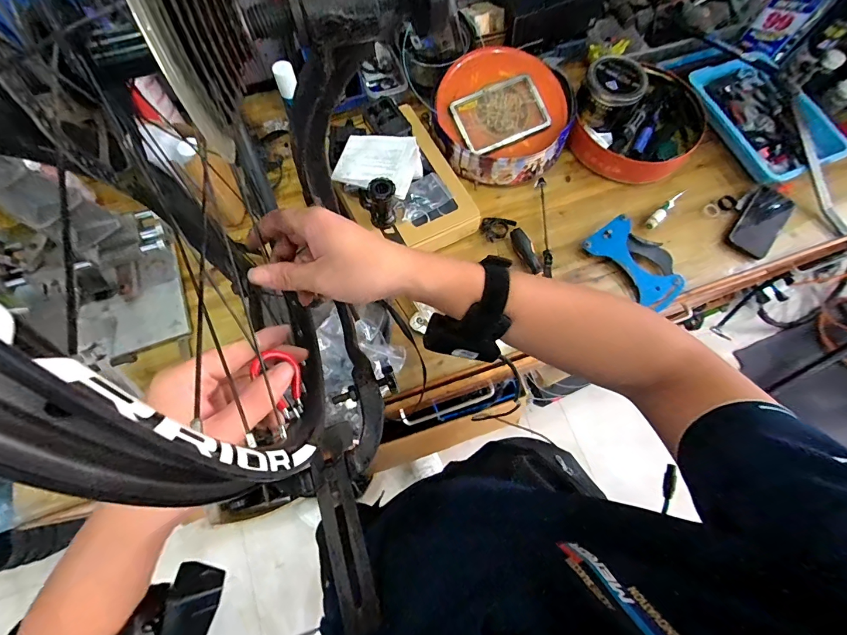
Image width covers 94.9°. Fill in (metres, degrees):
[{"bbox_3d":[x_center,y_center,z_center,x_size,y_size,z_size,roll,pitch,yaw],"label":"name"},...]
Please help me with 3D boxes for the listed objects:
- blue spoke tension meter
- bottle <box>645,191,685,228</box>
[{"bbox_3d":[0.432,-0.114,0.779,0.207,0.029,0.118,41,74,-2],"label":"blue spoke tension meter"},{"bbox_3d":[0.514,-0.232,0.822,0.124,0.019,0.022,-42,77,-14],"label":"bottle"}]

